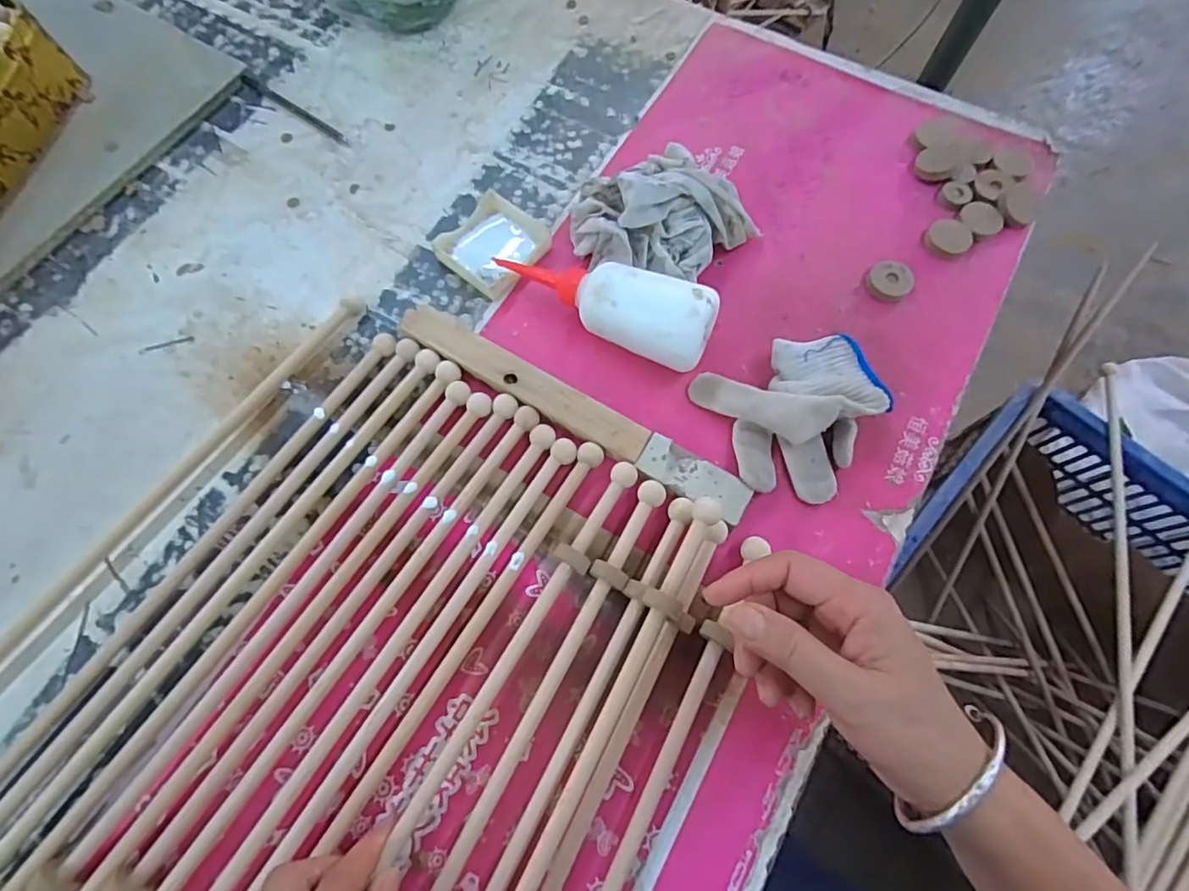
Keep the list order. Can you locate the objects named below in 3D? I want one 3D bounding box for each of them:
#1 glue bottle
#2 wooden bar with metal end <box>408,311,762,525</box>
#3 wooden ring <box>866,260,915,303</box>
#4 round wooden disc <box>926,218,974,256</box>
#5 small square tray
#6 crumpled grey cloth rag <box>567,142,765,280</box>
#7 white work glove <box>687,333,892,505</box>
[{"bbox_3d":[0.004,-0.111,0.446,0.178,0.060,0.054,24,71,9],"label":"glue bottle"},{"bbox_3d":[-0.019,-0.027,0.431,0.286,0.016,0.031,29,72,11],"label":"wooden bar with metal end"},{"bbox_3d":[0.244,-0.137,0.477,0.033,0.011,0.035,0,69,0],"label":"wooden ring"},{"bbox_3d":[0.302,-0.177,0.492,0.035,0.009,0.037,0,69,0],"label":"round wooden disc"},{"bbox_3d":[-0.083,-0.172,0.492,0.073,0.015,0.086,36,73,13],"label":"small square tray"},{"bbox_3d":[0.052,-0.185,0.468,0.124,0.061,0.110,-36,73,-13],"label":"crumpled grey cloth rag"},{"bbox_3d":[0.150,-0.024,0.417,0.116,0.047,0.115,-20,70,-7],"label":"white work glove"}]

